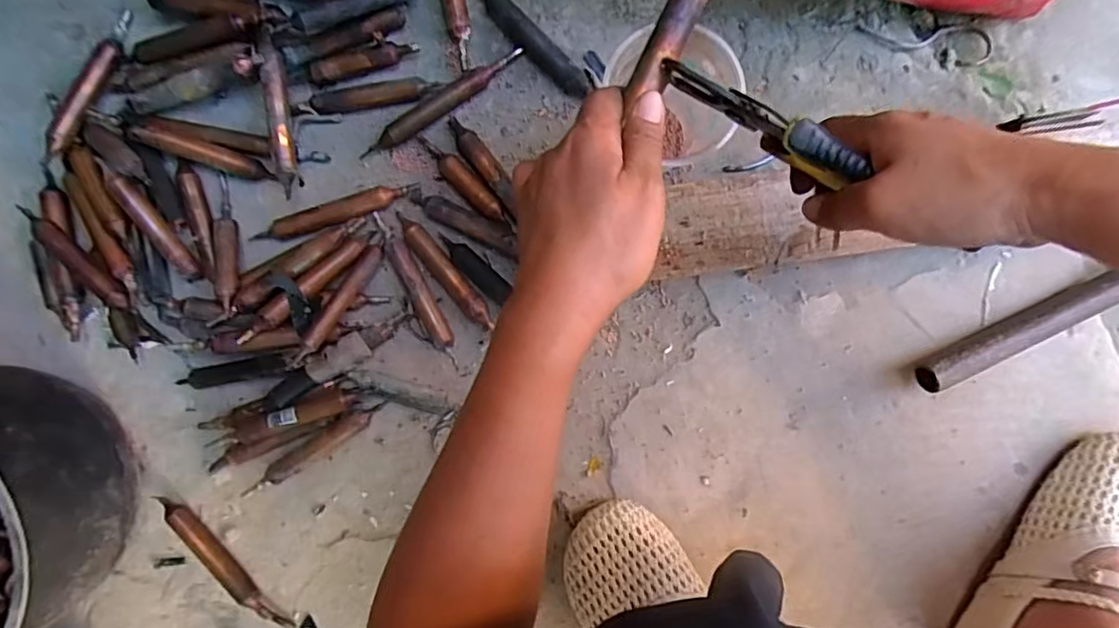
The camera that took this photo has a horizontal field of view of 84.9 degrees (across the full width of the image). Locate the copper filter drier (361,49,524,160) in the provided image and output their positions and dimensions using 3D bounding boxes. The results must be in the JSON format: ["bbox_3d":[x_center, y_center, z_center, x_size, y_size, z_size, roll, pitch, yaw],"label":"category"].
[{"bbox_3d":[-0.099,-0.179,0.520,0.156,0.018,0.018,-32,92,3],"label":"copper filter drier"}]

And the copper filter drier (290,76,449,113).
[{"bbox_3d":[-0.163,-0.186,0.519,0.122,0.017,0.019,-11,93,2],"label":"copper filter drier"}]

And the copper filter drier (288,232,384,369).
[{"bbox_3d":[-0.185,-0.012,0.516,0.019,0.020,0.131,29,71,-2],"label":"copper filter drier"}]

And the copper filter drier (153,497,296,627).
[{"bbox_3d":[-0.297,0.223,0.543,0.016,0.020,0.159,-41,91,4],"label":"copper filter drier"}]

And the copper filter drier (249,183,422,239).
[{"bbox_3d":[-0.192,-0.088,0.526,0.143,0.018,0.021,-18,92,3],"label":"copper filter drier"}]

